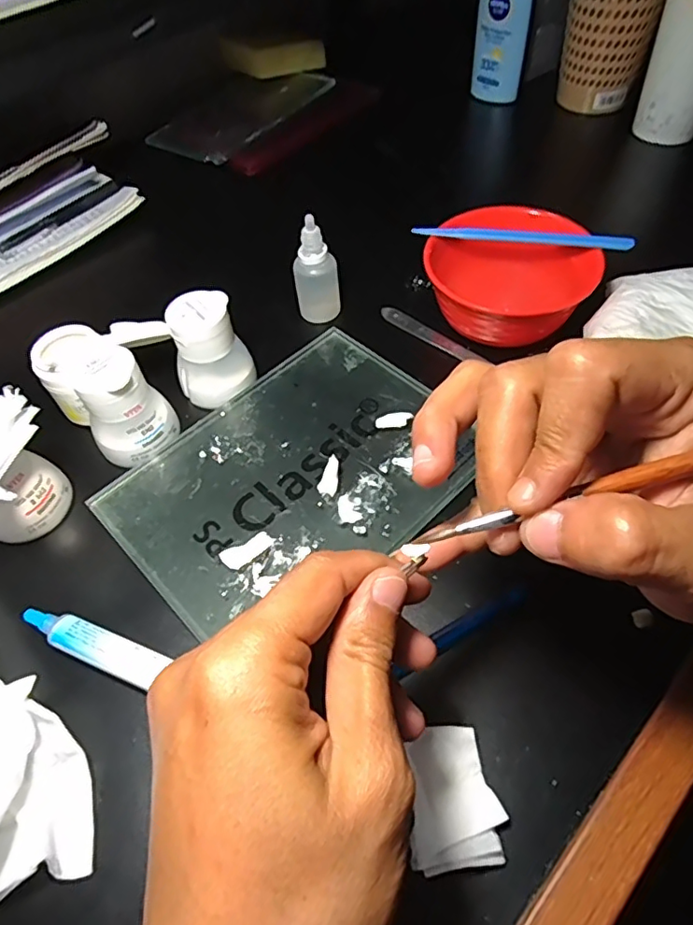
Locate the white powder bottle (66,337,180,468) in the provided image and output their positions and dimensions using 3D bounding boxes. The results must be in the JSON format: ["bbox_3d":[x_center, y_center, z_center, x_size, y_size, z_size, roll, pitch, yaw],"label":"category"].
[{"bbox_3d":[-0.134,-0.037,0.329,0.046,0.058,0.047,-30,59,-16],"label":"white powder bottle"}]

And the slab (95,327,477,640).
[{"bbox_3d":[-0.029,0.005,0.325,0.197,0.011,0.149,-38,62,-21],"label":"slab"}]

